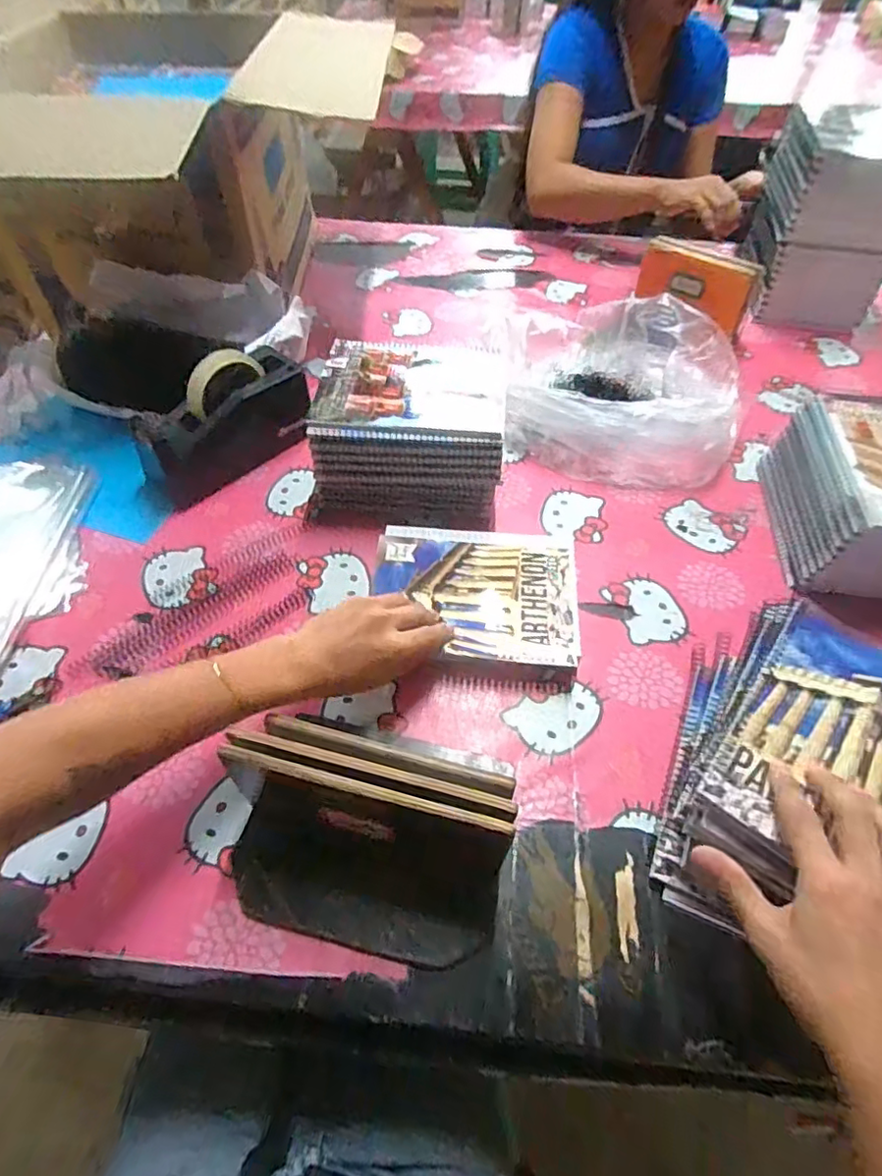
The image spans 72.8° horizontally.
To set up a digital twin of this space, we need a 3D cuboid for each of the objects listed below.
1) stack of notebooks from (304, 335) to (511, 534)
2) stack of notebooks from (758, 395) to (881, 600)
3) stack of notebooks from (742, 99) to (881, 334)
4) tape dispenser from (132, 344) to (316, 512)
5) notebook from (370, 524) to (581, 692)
[{"bbox_3d":[-0.036,-0.177,0.672,0.205,0.111,0.180,4,54,2],"label":"stack of notebooks"},{"bbox_3d":[0.453,-0.092,0.613,0.168,0.114,0.201,5,54,3],"label":"stack of notebooks"},{"bbox_3d":[0.561,-0.544,0.889,0.165,0.235,0.224,6,54,3],"label":"stack of notebooks"},{"bbox_3d":[-0.248,-0.194,0.685,0.087,0.107,0.204,34,61,22],"label":"tape dispenser"},{"bbox_3d":[0.033,0.013,0.595,0.199,0.029,0.166,5,54,3],"label":"notebook"}]

